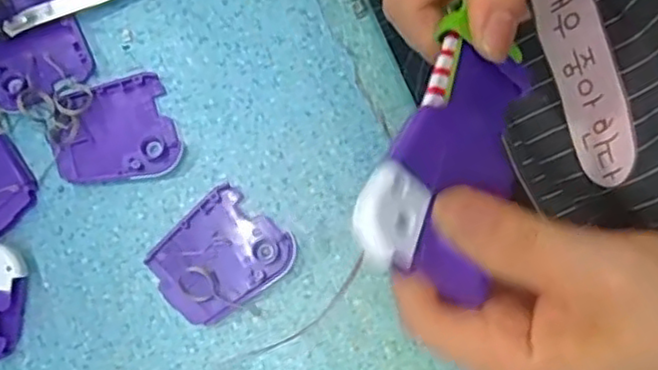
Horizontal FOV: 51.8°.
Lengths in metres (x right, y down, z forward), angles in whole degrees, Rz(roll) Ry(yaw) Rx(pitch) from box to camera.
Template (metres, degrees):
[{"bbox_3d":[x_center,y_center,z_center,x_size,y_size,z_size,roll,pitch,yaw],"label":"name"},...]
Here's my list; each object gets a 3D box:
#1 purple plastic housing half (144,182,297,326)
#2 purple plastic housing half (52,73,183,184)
[{"bbox_3d":[-0.053,0.036,0.327,0.051,0.007,0.060,44,82,8],"label":"purple plastic housing half"},{"bbox_3d":[-0.106,-0.028,0.339,0.059,0.008,0.050,-7,79,-1],"label":"purple plastic housing half"}]

